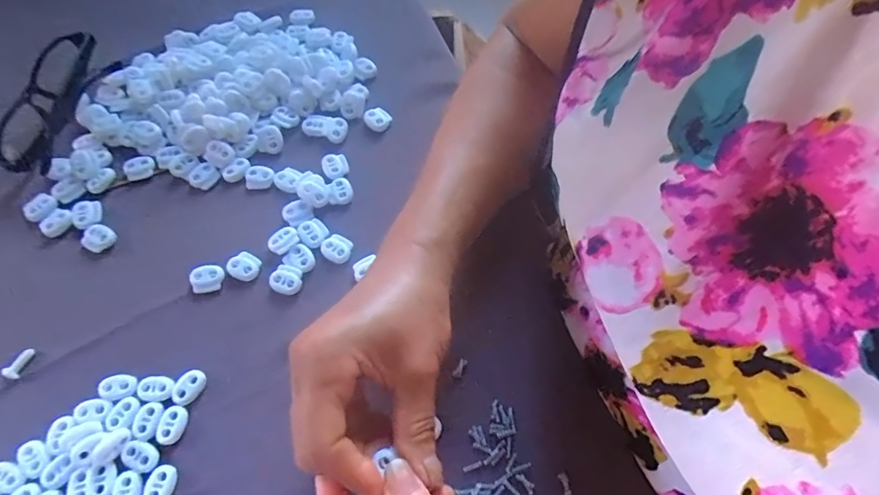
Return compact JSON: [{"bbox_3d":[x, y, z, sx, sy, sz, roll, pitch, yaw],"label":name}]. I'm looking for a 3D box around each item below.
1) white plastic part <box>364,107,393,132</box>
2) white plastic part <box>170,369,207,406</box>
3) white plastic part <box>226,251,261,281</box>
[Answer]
[{"bbox_3d":[-0.051,-0.106,0.409,0.022,0.004,0.018,40,72,17],"label":"white plastic part"},{"bbox_3d":[-0.158,0.088,0.318,0.016,0.004,0.023,31,70,13],"label":"white plastic part"},{"bbox_3d":[-0.137,0.012,0.353,0.023,0.004,0.018,24,68,11],"label":"white plastic part"}]

